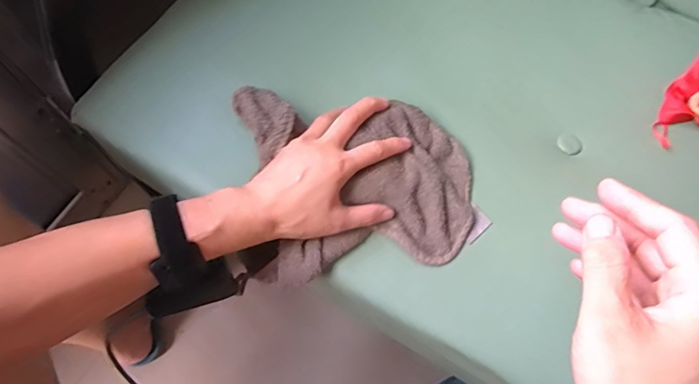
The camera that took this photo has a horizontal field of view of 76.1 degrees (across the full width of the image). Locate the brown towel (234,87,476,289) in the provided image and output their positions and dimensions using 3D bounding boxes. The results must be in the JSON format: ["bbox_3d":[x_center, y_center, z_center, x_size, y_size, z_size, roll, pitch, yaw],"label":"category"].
[{"bbox_3d":[0.011,-0.013,0.419,0.215,0.063,0.170,-6,66,-6],"label":"brown towel"}]

